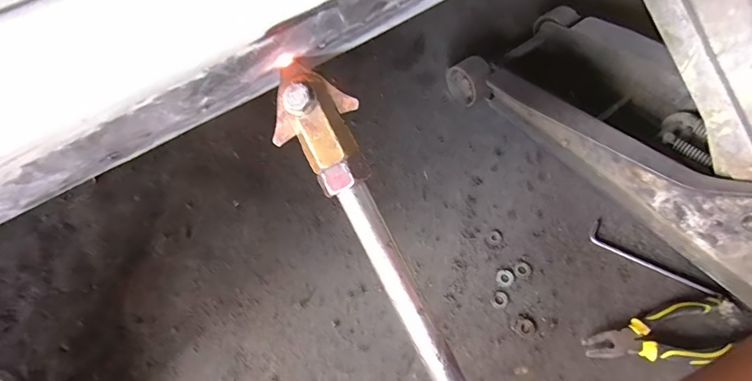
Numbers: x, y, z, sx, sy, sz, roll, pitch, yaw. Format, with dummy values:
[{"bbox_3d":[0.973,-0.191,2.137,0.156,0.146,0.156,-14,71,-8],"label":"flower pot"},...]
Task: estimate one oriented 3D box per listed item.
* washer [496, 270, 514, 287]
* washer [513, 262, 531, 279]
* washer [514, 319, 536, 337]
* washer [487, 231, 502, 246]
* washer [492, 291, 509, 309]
[{"bbox_3d":[0.188,0.127,0.583,0.024,0.004,0.024,36,66,21],"label":"washer"},{"bbox_3d":[0.215,0.117,0.588,0.024,0.004,0.026,38,66,22],"label":"washer"},{"bbox_3d":[0.203,0.187,0.545,0.026,0.004,0.025,-1,58,1],"label":"washer"},{"bbox_3d":[0.183,0.072,0.618,0.021,0.004,0.025,39,67,22],"label":"washer"},{"bbox_3d":[0.175,0.154,0.566,0.022,0.004,0.024,-1,58,1],"label":"washer"}]

